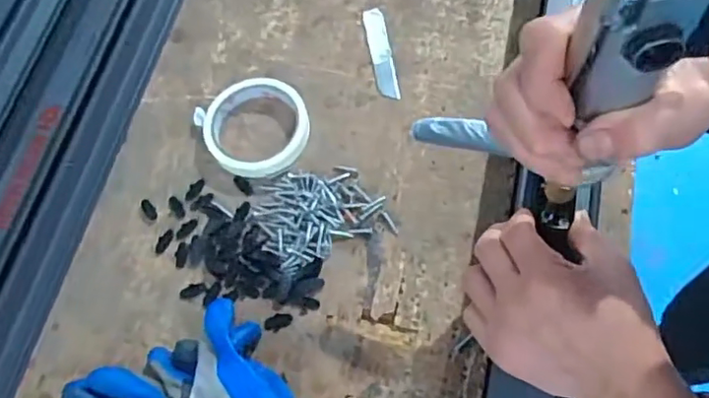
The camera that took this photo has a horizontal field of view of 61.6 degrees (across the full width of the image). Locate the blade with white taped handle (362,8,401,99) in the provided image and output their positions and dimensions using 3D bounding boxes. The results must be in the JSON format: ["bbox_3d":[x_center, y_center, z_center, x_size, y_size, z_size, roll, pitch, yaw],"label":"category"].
[{"bbox_3d":[0.025,-0.144,0.580,0.021,0.004,0.103,-11,69,3],"label":"blade with white taped handle"}]

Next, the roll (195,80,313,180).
[{"bbox_3d":[-0.089,-0.065,0.545,0.094,0.020,0.095,-1,67,3],"label":"roll"}]

